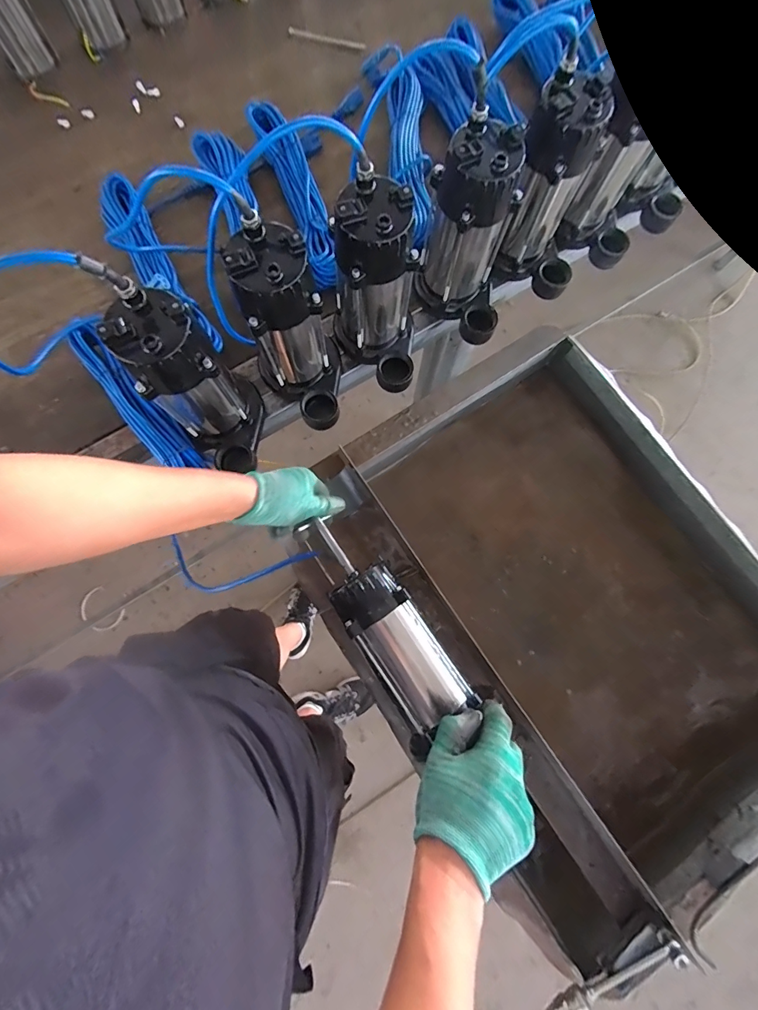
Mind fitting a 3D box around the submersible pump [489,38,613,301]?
[{"bbox_3d":[0.241,-0.424,0.584,0.143,0.231,0.132,2,78,-1],"label":"submersible pump"}]

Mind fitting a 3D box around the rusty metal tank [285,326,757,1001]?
[{"bbox_3d":[0.279,0.153,0.674,0.574,0.204,0.749,-34,81,-8],"label":"rusty metal tank"}]

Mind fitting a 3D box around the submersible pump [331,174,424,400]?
[{"bbox_3d":[-0.002,-0.265,0.543,0.110,0.235,0.134,-5,78,-2],"label":"submersible pump"}]

